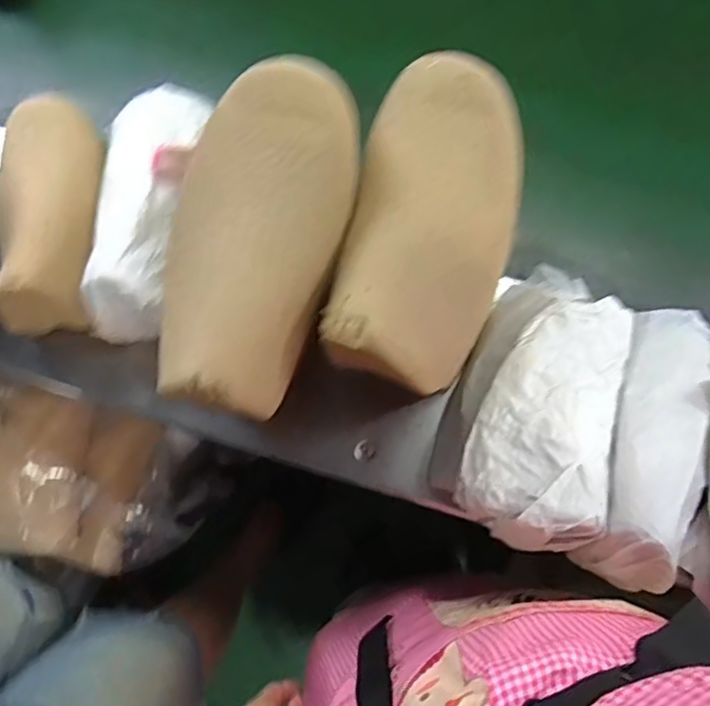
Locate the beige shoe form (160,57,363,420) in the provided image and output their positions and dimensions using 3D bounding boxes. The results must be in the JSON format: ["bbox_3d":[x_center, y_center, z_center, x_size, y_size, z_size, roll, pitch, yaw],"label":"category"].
[{"bbox_3d":[-0.059,-0.072,0.381,0.094,0.080,0.207,16,93,3],"label":"beige shoe form"}]

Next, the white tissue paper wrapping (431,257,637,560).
[{"bbox_3d":[0.157,0.034,0.535,0.126,0.104,0.244,19,77,3],"label":"white tissue paper wrapping"}]

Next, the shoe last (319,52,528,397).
[{"bbox_3d":[0.053,-0.081,0.409,0.110,0.060,0.208,13,77,2],"label":"shoe last"}]

